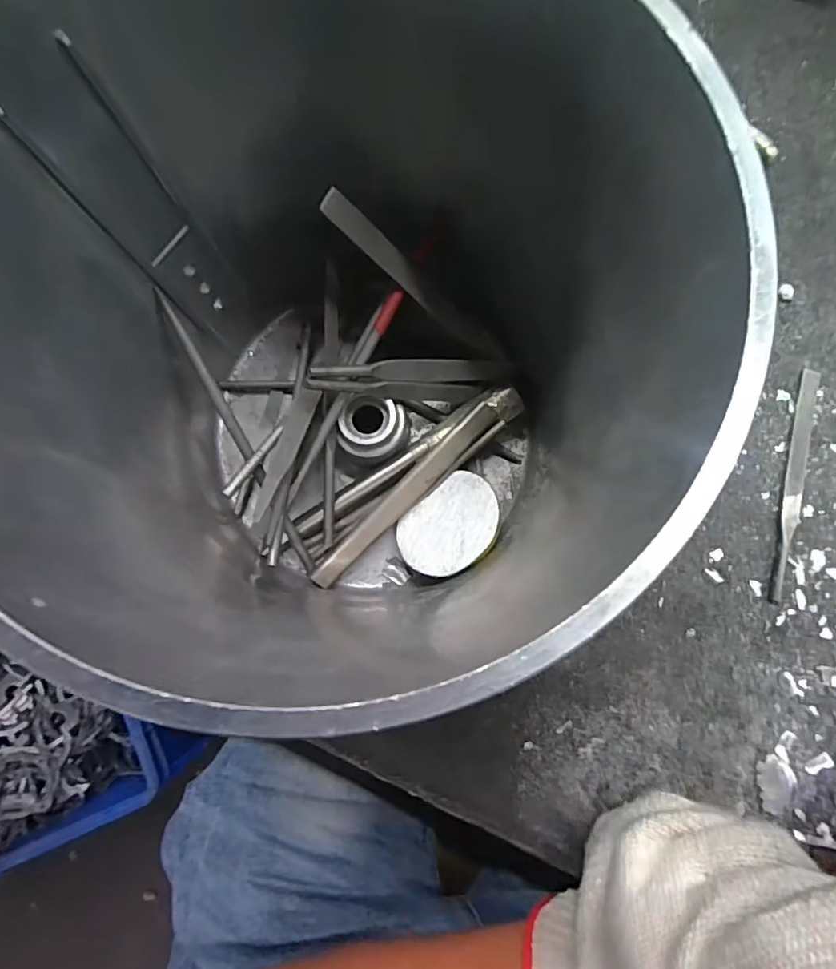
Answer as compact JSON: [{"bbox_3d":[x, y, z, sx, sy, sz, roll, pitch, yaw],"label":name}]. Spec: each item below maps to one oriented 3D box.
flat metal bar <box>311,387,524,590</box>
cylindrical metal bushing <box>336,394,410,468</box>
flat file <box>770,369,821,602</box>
[{"bbox_3d":[-0.001,0.000,0.239,0.123,0.007,0.015,-43,122,2],"label":"flat metal bar"},{"bbox_3d":[-0.020,-0.023,0.236,0.030,0.019,0.030,0,83,1],"label":"cylindrical metal bushing"},{"bbox_3d":[0.194,-0.001,0.269,0.010,0.004,0.121,14,84,3],"label":"flat file"}]

